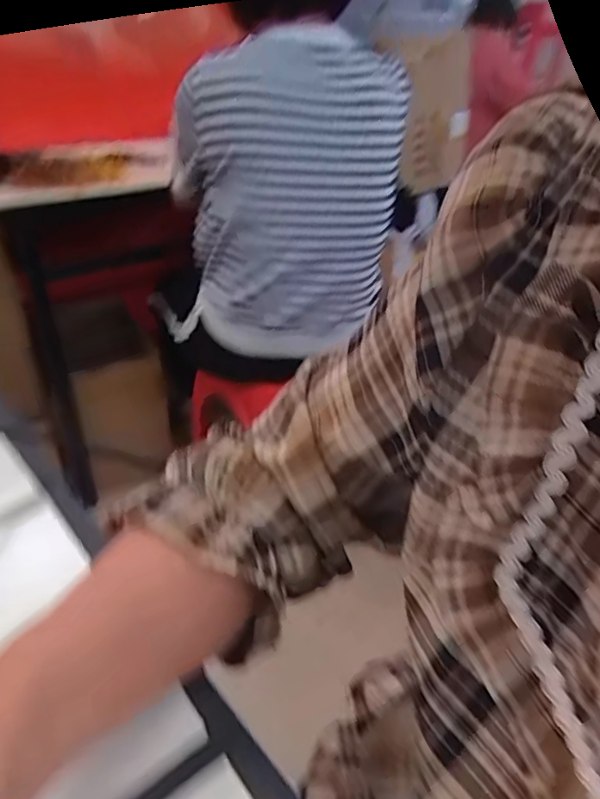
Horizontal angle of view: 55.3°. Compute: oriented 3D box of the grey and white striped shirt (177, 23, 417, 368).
[{"bbox_3d":[-0.033,-0.305,0.930,0.375,0.460,0.159,1,26,1],"label":"grey and white striped shirt"}]

